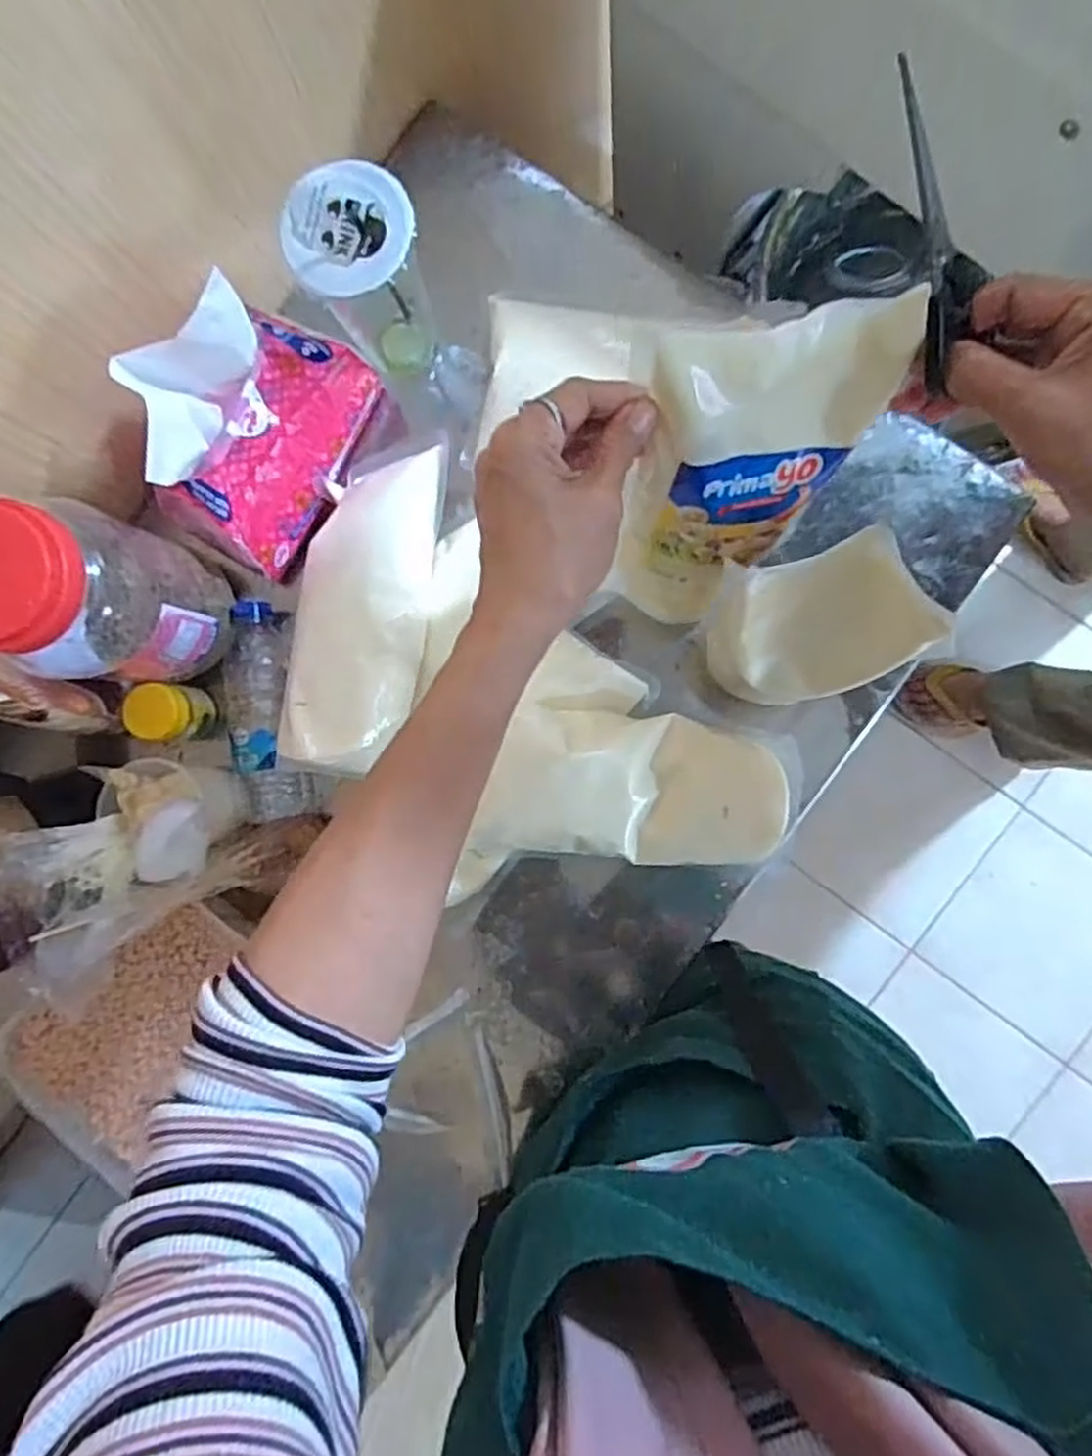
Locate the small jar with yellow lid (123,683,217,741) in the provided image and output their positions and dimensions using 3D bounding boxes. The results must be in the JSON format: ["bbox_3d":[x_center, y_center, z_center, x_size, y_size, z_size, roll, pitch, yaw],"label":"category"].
[{"bbox_3d":[-0.303,-0.013,0.618,0.047,0.070,0.043,0,91,4],"label":"small jar with yellow lid"}]

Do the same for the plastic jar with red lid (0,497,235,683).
[{"bbox_3d":[-0.303,-0.085,0.527,0.082,0.192,0.089,0,91,4],"label":"plastic jar with red lid"}]

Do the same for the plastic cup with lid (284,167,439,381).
[{"bbox_3d":[-0.124,-0.326,0.570,0.081,0.155,0.077,0,91,4],"label":"plastic cup with lid"}]

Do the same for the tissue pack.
[{"bbox_3d":[-0.214,-0.217,0.554,0.092,0.169,0.183,38,93,3],"label":"tissue pack"}]

